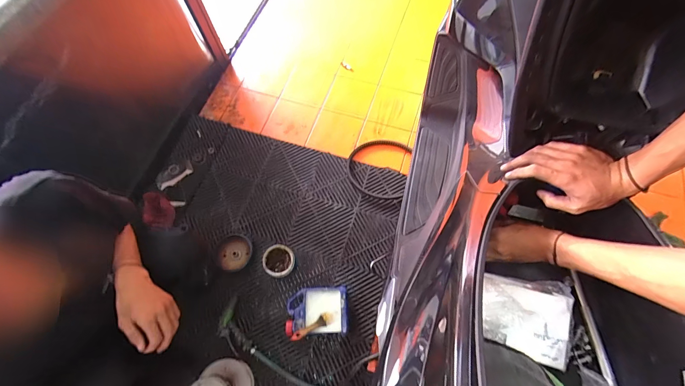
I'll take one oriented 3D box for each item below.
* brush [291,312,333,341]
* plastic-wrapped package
[{"bbox_3d":[-0.092,0.408,0.950,0.136,0.013,0.031,-21,66,-27],"label":"brush"},{"bbox_3d":[0.289,0.187,0.492,0.136,0.025,0.119,19,68,10],"label":"plastic-wrapped package"}]

